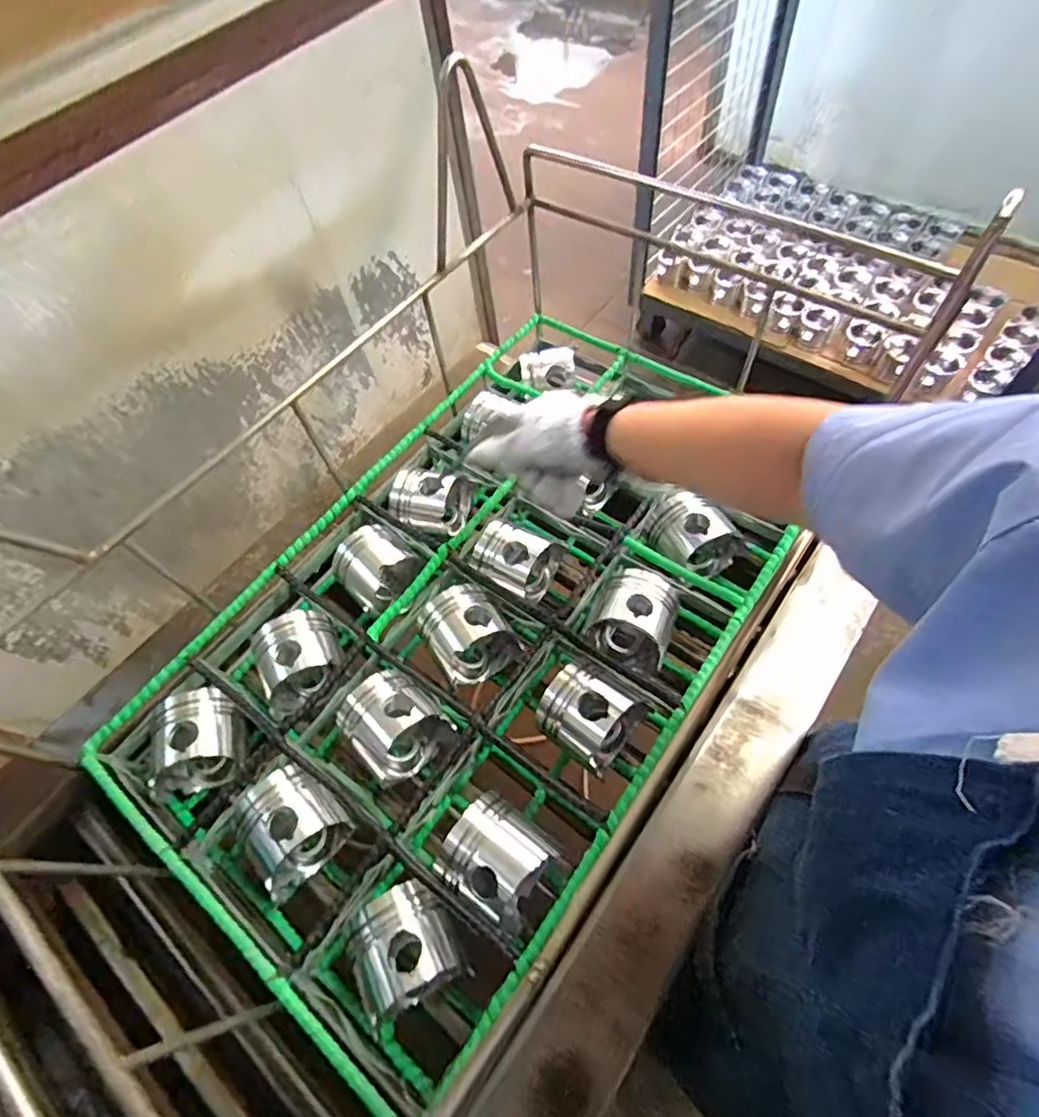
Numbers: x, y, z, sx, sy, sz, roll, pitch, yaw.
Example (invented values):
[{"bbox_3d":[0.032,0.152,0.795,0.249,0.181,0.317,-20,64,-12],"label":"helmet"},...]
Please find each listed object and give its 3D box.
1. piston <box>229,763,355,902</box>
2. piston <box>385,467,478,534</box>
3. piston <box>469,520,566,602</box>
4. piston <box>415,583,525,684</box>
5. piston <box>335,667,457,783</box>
[{"bbox_3d":[-0.228,0.265,0.575,0.095,0.072,0.094,-40,66,-16],"label":"piston"},{"bbox_3d":[-0.118,-0.071,0.733,0.088,0.079,0.083,11,63,10],"label":"piston"},{"bbox_3d":[-0.005,0.003,0.694,0.097,0.077,0.087,24,66,16],"label":"piston"},{"bbox_3d":[-0.060,0.082,0.643,0.081,0.064,0.099,-34,64,-14],"label":"piston"},{"bbox_3d":[-0.134,0.174,0.613,0.088,0.081,0.097,-41,66,-17],"label":"piston"}]

